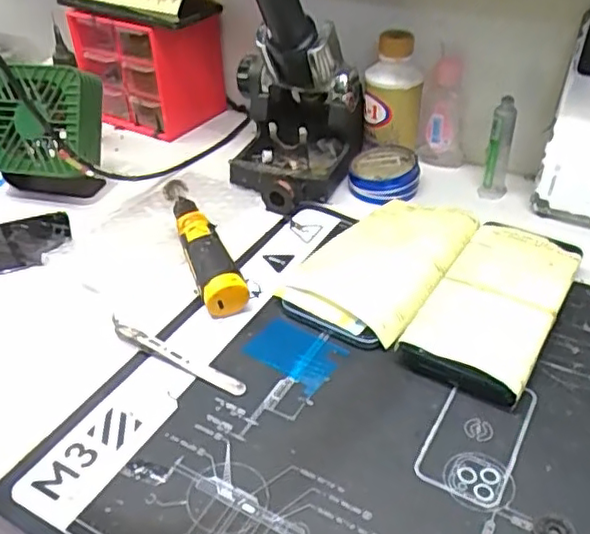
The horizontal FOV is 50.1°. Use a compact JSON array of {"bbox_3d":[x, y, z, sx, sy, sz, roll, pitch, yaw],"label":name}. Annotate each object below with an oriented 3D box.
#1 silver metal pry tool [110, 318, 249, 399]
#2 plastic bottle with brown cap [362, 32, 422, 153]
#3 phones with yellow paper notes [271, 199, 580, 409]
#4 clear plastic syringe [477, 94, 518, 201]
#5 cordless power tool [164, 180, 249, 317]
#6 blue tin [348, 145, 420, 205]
[{"bbox_3d":[-0.077,0.058,0.409,0.105,0.011,0.011,19,43,25],"label":"silver metal pry tool"},{"bbox_3d":[0.088,-0.159,0.576,0.047,0.099,0.052,-28,44,-29],"label":"plastic bottle with brown cap"},{"bbox_3d":[0.098,0.008,0.451,0.173,0.024,0.156,21,44,27],"label":"phones with yellow paper notes"},{"bbox_3d":[0.176,-0.100,0.543,0.021,0.093,0.015,7,39,12],"label":"clear plastic syringe"},{"bbox_3d":[-0.074,-0.023,0.496,0.030,0.030,0.162,-14,39,-14],"label":"cordless power tool"},{"bbox_3d":[0.080,-0.083,0.565,0.060,0.032,0.048,6,39,12],"label":"blue tin"}]

